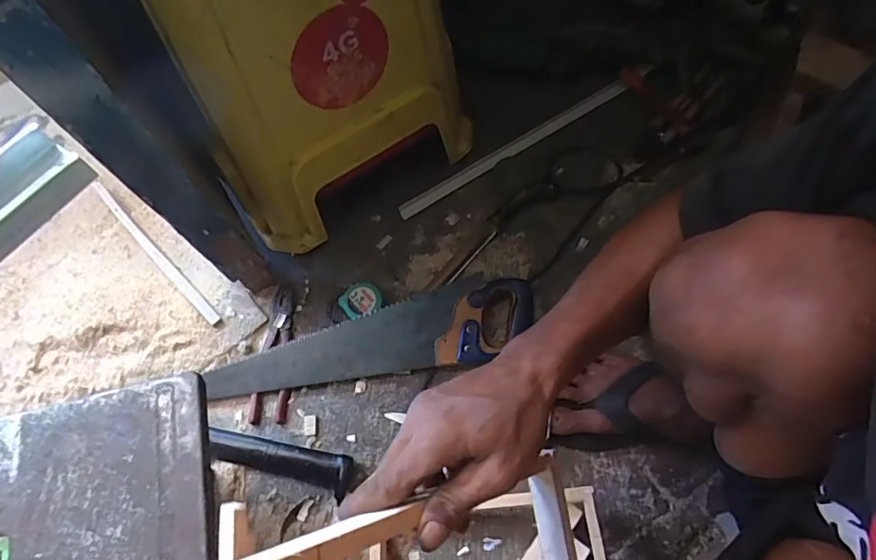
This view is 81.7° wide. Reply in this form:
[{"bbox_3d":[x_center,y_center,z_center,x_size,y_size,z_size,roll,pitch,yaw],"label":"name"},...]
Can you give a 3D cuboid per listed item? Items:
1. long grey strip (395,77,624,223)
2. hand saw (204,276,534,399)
[{"bbox_3d":[0.135,-0.224,0.845,0.464,0.009,0.022,-32,68,-12],"label":"long grey strip"},{"bbox_3d":[-0.082,0.097,0.678,0.451,0.036,0.113,-18,66,-6],"label":"hand saw"}]

